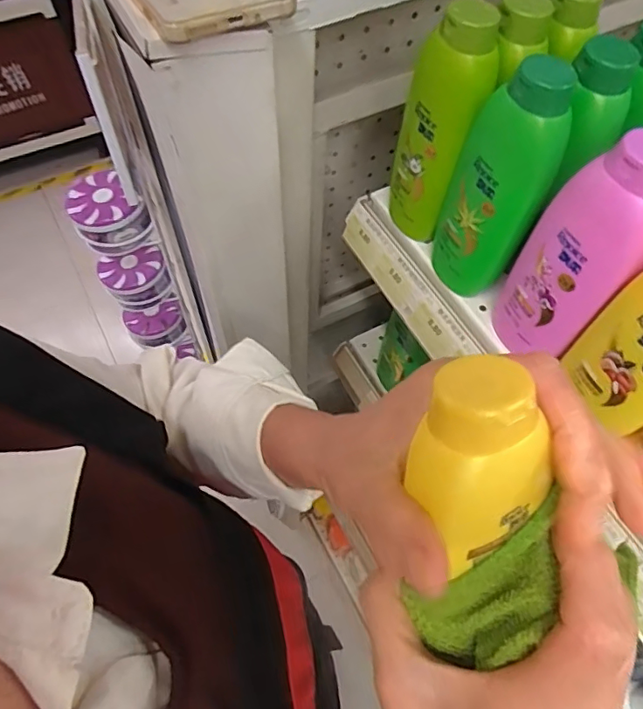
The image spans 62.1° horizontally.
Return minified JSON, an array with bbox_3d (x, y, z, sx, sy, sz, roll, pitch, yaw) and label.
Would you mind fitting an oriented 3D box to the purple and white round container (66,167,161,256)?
[{"bbox_3d":[-0.195,-0.127,0.492,0.060,0.050,0.062,1,61,-1],"label":"purple and white round container"}]

